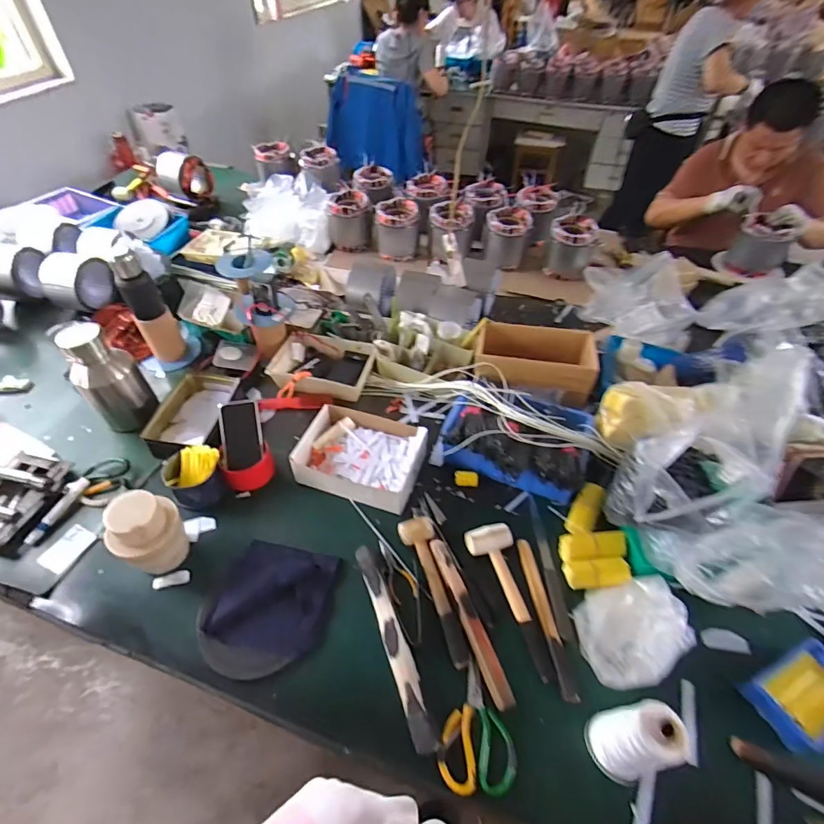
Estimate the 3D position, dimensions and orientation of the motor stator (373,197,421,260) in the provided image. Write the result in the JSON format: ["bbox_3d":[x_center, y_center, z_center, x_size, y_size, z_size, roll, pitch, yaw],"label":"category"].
[{"bbox_3d":[-0.054,-0.640,1.546,0.148,0.159,0.172,-6,49,-6],"label":"motor stator"}]

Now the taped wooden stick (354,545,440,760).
[{"bbox_3d":[-0.031,0.364,0.717,0.036,0.025,0.315,-15,51,-14],"label":"taped wooden stick"}]

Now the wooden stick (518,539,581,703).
[{"bbox_3d":[0.227,0.342,0.752,0.028,0.015,0.256,-5,49,-5],"label":"wooden stick"}]

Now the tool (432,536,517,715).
[{"bbox_3d":[0.096,0.340,0.742,0.034,0.012,0.276,-14,50,-13],"label":"tool"}]

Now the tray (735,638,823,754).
[{"bbox_3d":[0.603,0.427,0.674,0.171,0.053,0.106,-18,51,-16],"label":"tray"}]

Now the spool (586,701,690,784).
[{"bbox_3d":[0.293,0.434,0.579,0.070,0.165,0.081,-12,50,-12],"label":"spool"}]

